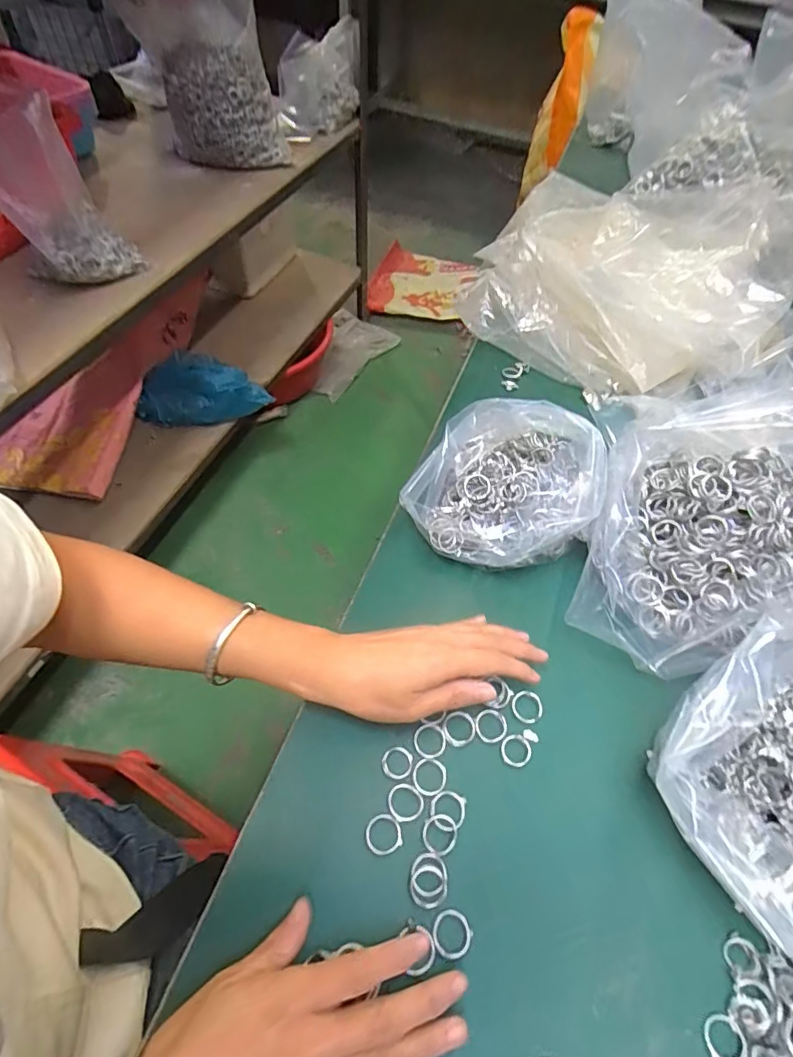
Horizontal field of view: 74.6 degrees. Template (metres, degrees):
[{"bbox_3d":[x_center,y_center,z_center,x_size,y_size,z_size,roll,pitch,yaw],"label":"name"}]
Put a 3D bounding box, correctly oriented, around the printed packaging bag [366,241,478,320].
[{"bbox_3d":[0.077,-0.840,1.772,0.329,0.043,0.309,10,72,0],"label":"printed packaging bag"}]

